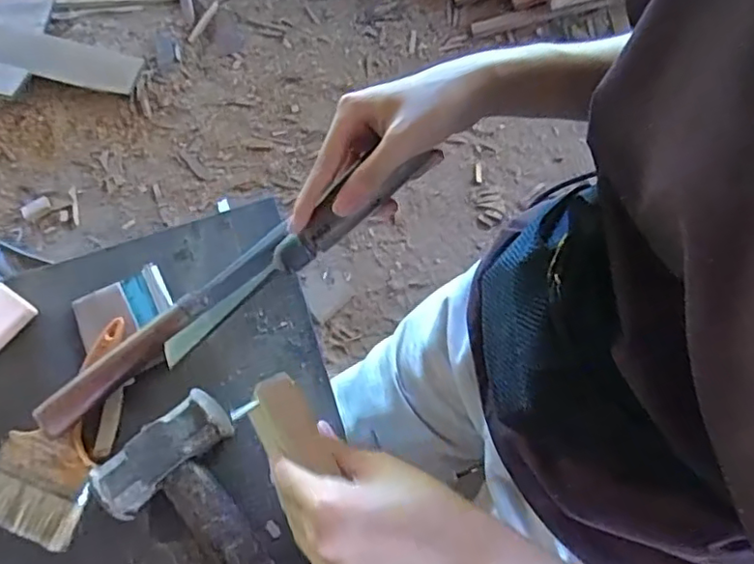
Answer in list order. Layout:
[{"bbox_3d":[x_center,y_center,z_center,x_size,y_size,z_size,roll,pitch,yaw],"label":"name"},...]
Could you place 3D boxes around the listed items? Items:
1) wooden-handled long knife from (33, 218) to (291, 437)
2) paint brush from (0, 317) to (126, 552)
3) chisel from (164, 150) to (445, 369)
[{"bbox_3d":[-0.180,0.033,0.525,0.263,0.036,0.030,-43,75,-13],"label":"wooden-handled long knife"},{"bbox_3d":[-0.270,0.124,0.515,0.089,0.017,0.189,18,73,9],"label":"paint brush"},{"bbox_3d":[-0.057,-0.019,0.402,0.234,0.018,0.023,-36,72,10],"label":"chisel"}]

